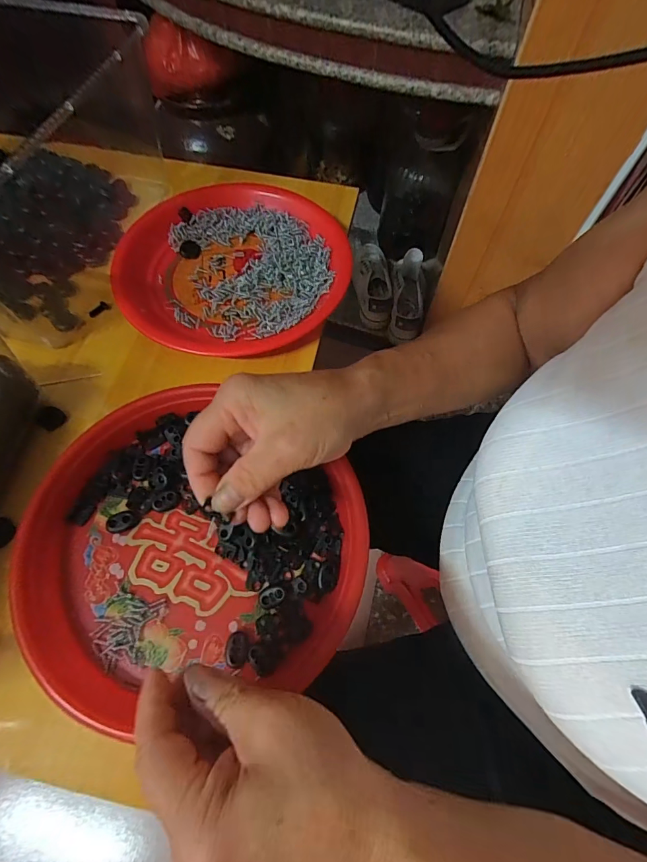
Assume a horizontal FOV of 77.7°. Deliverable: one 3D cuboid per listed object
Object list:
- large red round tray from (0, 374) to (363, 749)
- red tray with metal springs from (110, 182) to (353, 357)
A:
[{"bbox_3d":[-0.093,0.070,0.297,0.236,0.026,0.219,0,65,0],"label":"large red round tray"},{"bbox_3d":[-0.086,-0.168,0.403,0.214,0.025,0.224,4,65,1],"label":"red tray with metal springs"}]

